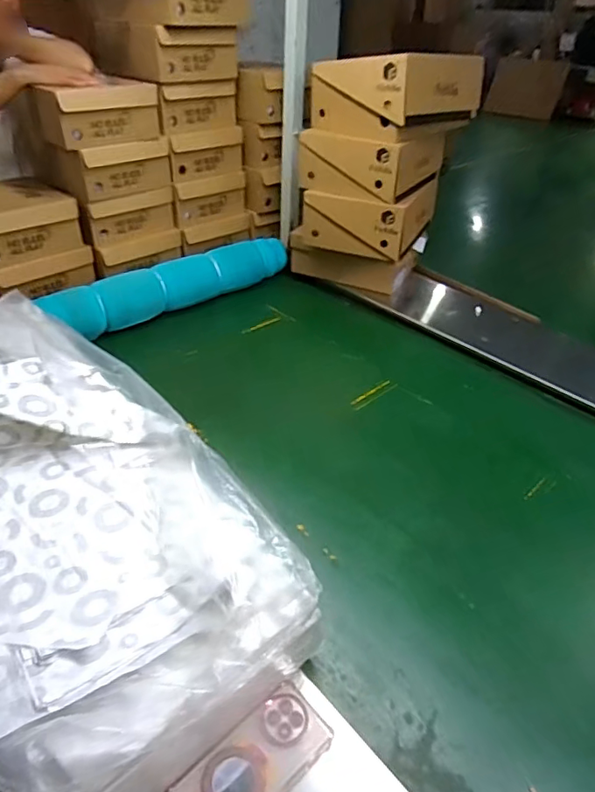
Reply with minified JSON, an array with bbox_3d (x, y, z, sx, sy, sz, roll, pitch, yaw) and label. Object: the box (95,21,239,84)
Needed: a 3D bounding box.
[{"bbox_3d":[-0.355,-0.930,1.396,0.280,0.122,0.301,-27,45,-34],"label":"box"}]

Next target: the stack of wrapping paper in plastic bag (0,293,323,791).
[{"bbox_3d":[-0.385,0.105,0.740,0.384,0.161,0.880,-27,45,-34],"label":"stack of wrapping paper in plastic bag"}]

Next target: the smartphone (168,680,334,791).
[{"bbox_3d":[-0.045,0.377,0.531,0.164,0.018,0.078,-30,56,-32],"label":"smartphone"}]

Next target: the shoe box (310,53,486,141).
[{"bbox_3d":[0.254,-0.778,1.333,0.296,0.154,0.362,29,44,33],"label":"shoe box"}]

